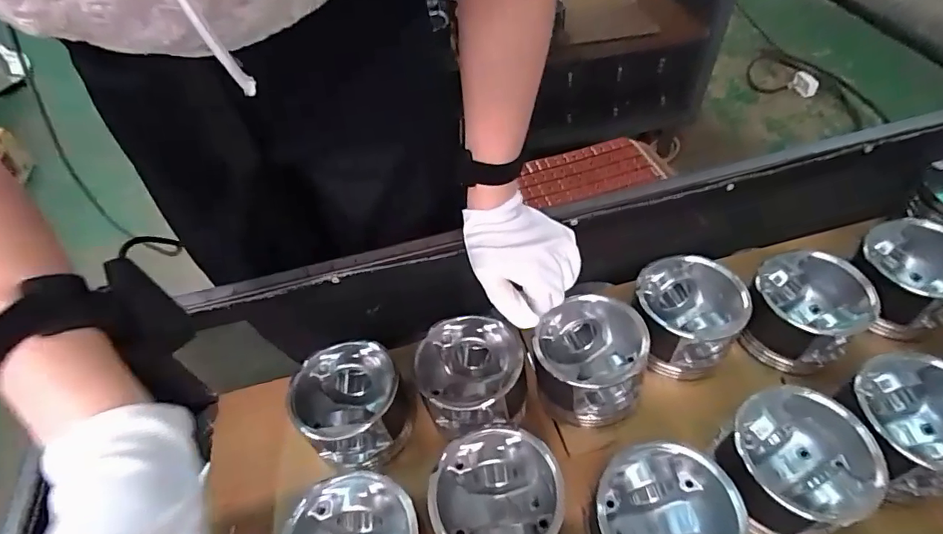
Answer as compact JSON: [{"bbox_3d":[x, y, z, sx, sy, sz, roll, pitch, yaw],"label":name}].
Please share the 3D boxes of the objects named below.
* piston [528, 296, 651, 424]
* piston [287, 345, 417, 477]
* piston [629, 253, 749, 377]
[{"bbox_3d":[0.121,0.099,0.527,0.105,0.098,0.105,-3,51,4],"label":"piston"},{"bbox_3d":[-0.125,0.149,0.533,0.104,0.087,0.109,-3,51,4],"label":"piston"},{"bbox_3d":[0.236,0.064,0.557,0.108,0.109,0.108,13,53,16],"label":"piston"}]

